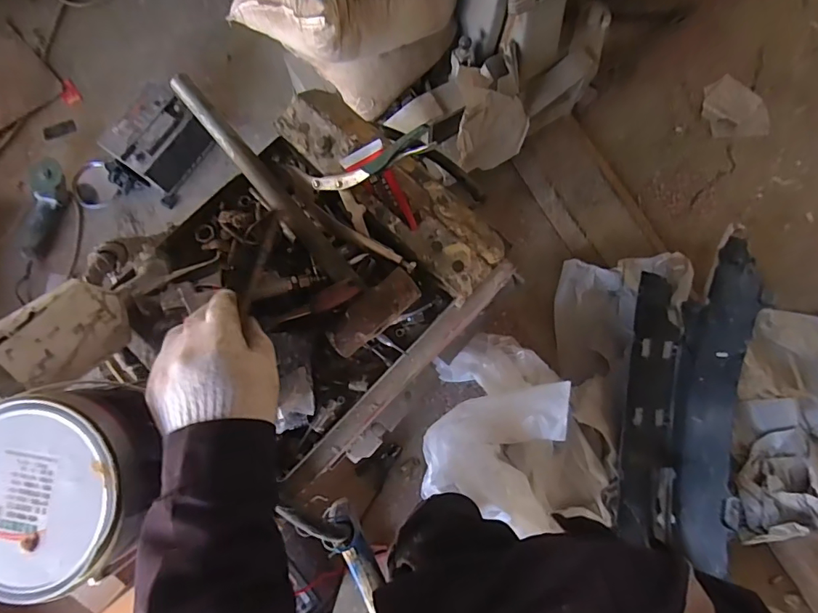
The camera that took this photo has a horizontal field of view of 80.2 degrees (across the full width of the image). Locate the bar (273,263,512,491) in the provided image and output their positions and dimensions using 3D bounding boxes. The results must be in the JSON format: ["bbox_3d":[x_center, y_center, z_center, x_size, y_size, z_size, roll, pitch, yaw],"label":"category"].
[{"bbox_3d":[-0.002,0.074,0.582,0.033,0.046,0.361,45,82,5],"label":"bar"}]

